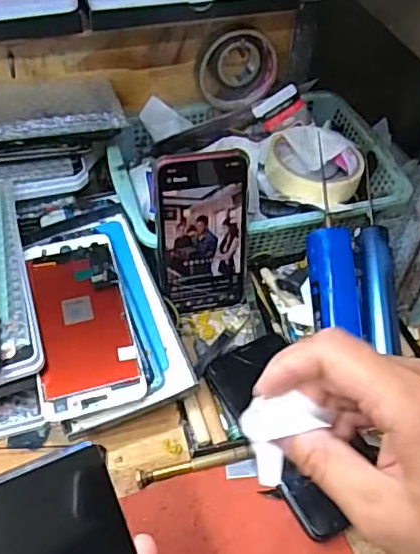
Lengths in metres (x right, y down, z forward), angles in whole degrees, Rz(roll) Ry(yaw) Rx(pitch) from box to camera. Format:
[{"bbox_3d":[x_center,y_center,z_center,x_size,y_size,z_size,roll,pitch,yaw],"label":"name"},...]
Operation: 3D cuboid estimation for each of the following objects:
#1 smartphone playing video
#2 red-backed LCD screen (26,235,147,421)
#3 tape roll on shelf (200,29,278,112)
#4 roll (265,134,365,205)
[{"bbox_3d":[-0.005,-0.034,0.478,0.078,0.150,0.010,-9,34,-10],"label":"smartphone playing video"},{"bbox_3d":[-0.102,0.032,0.445,0.074,0.010,0.153,-14,60,-9],"label":"red-backed LCD screen"},{"bbox_3d":[0.030,-0.213,0.579,0.081,0.081,0.023,-7,50,-9],"label":"tape roll on shelf"},{"bbox_3d":[0.098,-0.099,0.533,0.092,0.019,0.092,2,50,-2],"label":"roll"}]

